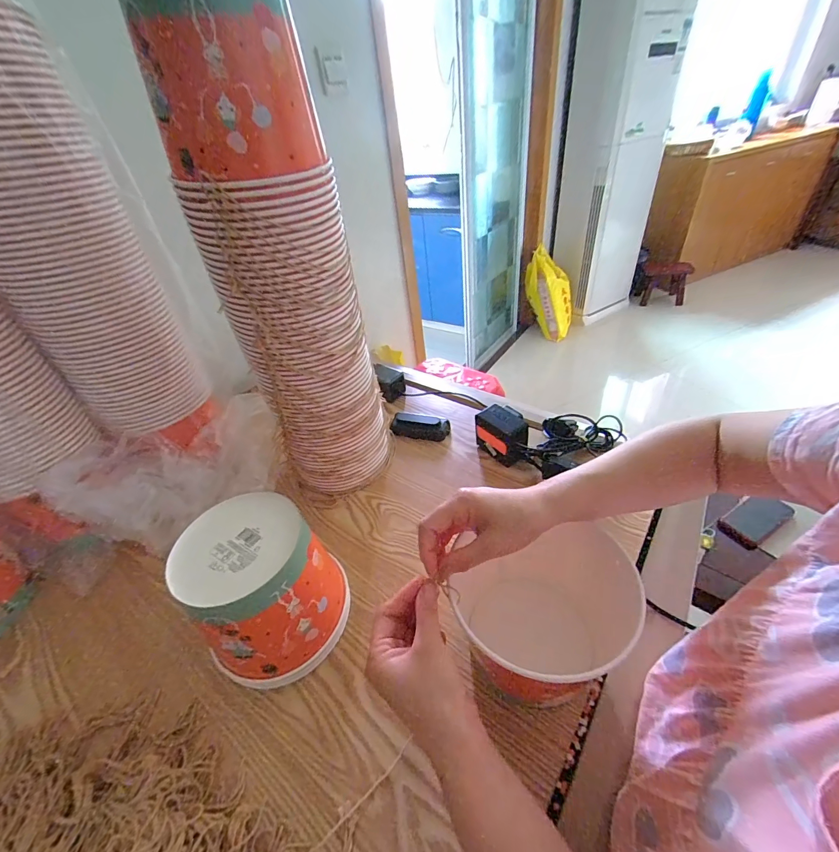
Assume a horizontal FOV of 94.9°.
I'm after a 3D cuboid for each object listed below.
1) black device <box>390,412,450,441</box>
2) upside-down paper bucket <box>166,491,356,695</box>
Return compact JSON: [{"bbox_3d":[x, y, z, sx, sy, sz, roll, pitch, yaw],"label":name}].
[{"bbox_3d":[0.002,0.000,0.702,0.104,0.028,0.038,7,40,14],"label":"black device"},{"bbox_3d":[-0.164,0.175,0.421,0.139,0.148,0.147,-34,47,-31],"label":"upside-down paper bucket"}]

